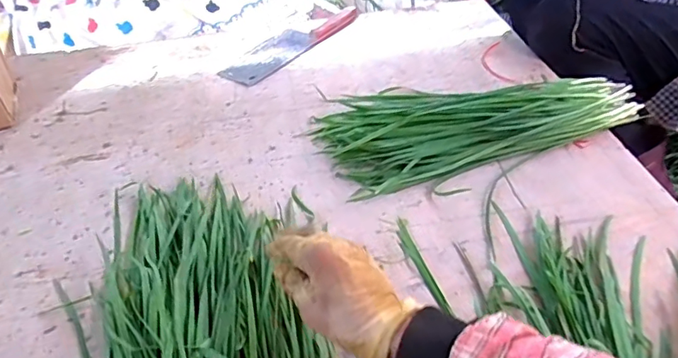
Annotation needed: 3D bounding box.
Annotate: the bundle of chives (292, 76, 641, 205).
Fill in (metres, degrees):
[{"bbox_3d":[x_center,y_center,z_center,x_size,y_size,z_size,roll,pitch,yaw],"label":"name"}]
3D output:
[{"bbox_3d":[0.173,-0.101,0.699,0.413,0.054,0.220,-15,43,-12],"label":"bundle of chives"}]

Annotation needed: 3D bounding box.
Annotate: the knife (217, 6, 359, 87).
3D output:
[{"bbox_3d":[-0.085,-0.247,0.894,0.085,0.028,0.282,28,51,30],"label":"knife"}]

